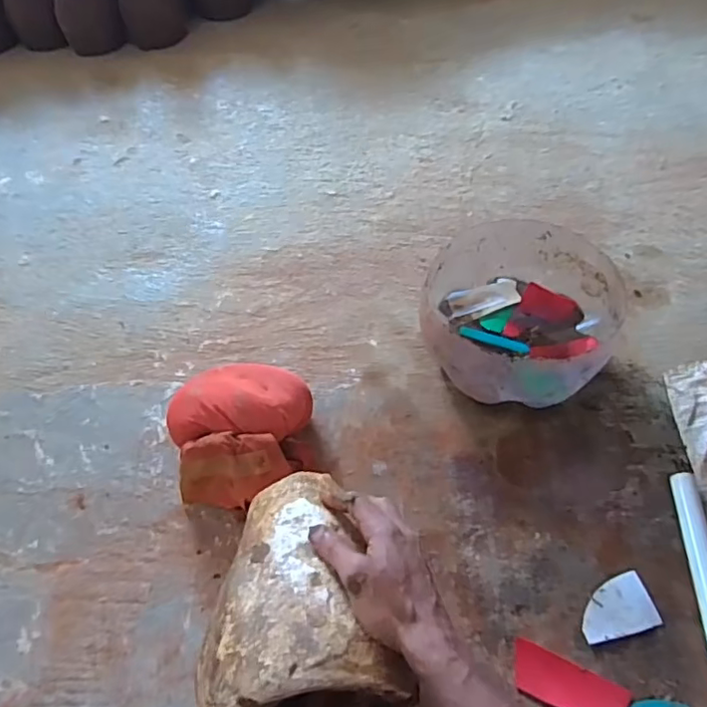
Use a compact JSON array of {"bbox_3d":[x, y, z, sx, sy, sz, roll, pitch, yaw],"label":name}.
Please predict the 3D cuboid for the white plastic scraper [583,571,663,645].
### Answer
[{"bbox_3d":[0.272,0.266,0.606,0.078,0.007,0.055,-17,51,-6],"label":"white plastic scraper"}]

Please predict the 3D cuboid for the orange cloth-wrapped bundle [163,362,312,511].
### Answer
[{"bbox_3d":[-0.145,0.094,0.703,0.172,0.099,0.171,4,53,7],"label":"orange cloth-wrapped bundle"}]

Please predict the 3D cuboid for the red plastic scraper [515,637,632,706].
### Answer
[{"bbox_3d":[0.212,0.329,0.571,0.108,0.006,0.045,17,61,24],"label":"red plastic scraper"}]

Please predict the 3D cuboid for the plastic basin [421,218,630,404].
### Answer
[{"bbox_3d":[0.216,-0.048,0.768,0.236,0.130,0.262,15,57,14],"label":"plastic basin"}]

